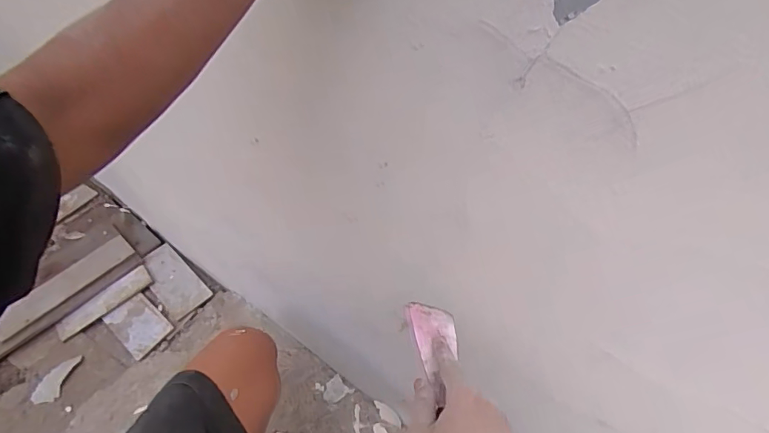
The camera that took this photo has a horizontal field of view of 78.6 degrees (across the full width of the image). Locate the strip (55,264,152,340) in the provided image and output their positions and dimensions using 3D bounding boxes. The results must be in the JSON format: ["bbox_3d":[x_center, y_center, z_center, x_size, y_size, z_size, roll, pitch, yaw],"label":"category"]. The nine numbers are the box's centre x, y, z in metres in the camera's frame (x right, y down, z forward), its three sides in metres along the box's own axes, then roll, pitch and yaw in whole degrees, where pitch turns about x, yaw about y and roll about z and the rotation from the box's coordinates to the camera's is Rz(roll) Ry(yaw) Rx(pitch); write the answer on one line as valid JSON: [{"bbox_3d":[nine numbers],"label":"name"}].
[{"bbox_3d":[-0.571,0.177,0.962,0.189,0.007,0.045,-38,77,-20],"label":"strip"}]

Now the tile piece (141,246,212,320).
[{"bbox_3d":[-0.446,0.133,0.982,0.178,0.014,0.088,36,54,28],"label":"tile piece"}]

